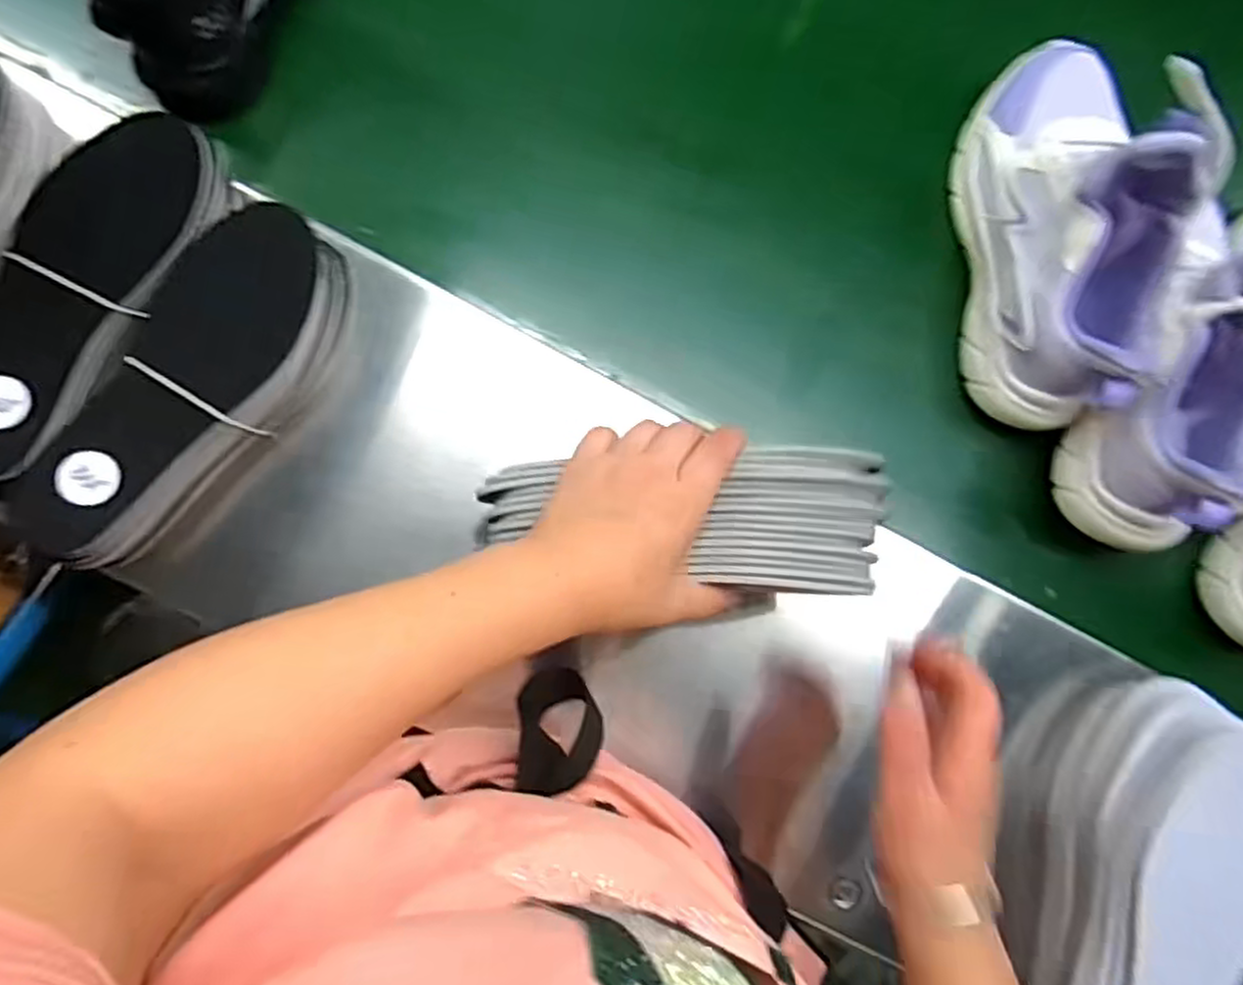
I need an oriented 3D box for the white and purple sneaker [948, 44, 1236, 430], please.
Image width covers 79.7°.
[{"bbox_3d":[0.294,-0.174,0.451,0.096,0.160,0.243,-2,87,-6],"label":"white and purple sneaker"}]

